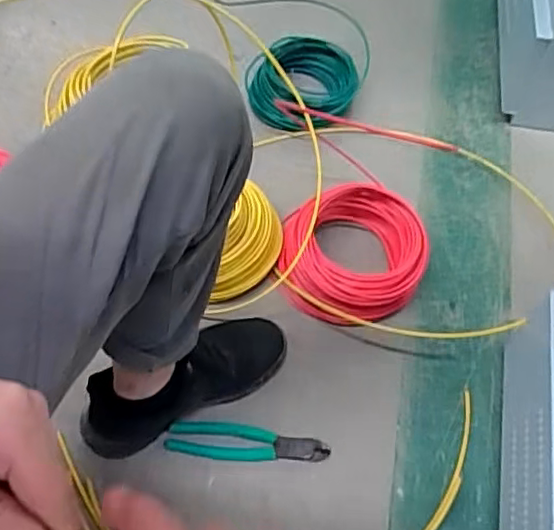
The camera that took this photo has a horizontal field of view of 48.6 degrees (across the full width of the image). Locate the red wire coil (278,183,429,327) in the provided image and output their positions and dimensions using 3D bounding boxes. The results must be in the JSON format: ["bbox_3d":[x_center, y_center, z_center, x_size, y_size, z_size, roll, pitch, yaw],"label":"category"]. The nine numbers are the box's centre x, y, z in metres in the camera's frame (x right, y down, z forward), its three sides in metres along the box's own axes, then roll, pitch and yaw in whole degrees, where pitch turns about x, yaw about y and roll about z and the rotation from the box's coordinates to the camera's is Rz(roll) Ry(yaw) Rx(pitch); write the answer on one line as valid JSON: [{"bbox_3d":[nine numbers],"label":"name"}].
[{"bbox_3d":[0.108,-0.012,0.891,0.205,0.095,0.192,7,59,2],"label":"red wire coil"}]

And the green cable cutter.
[{"bbox_3d":[-0.037,0.227,0.782,0.202,0.010,0.044,4,59,0],"label":"green cable cutter"}]

